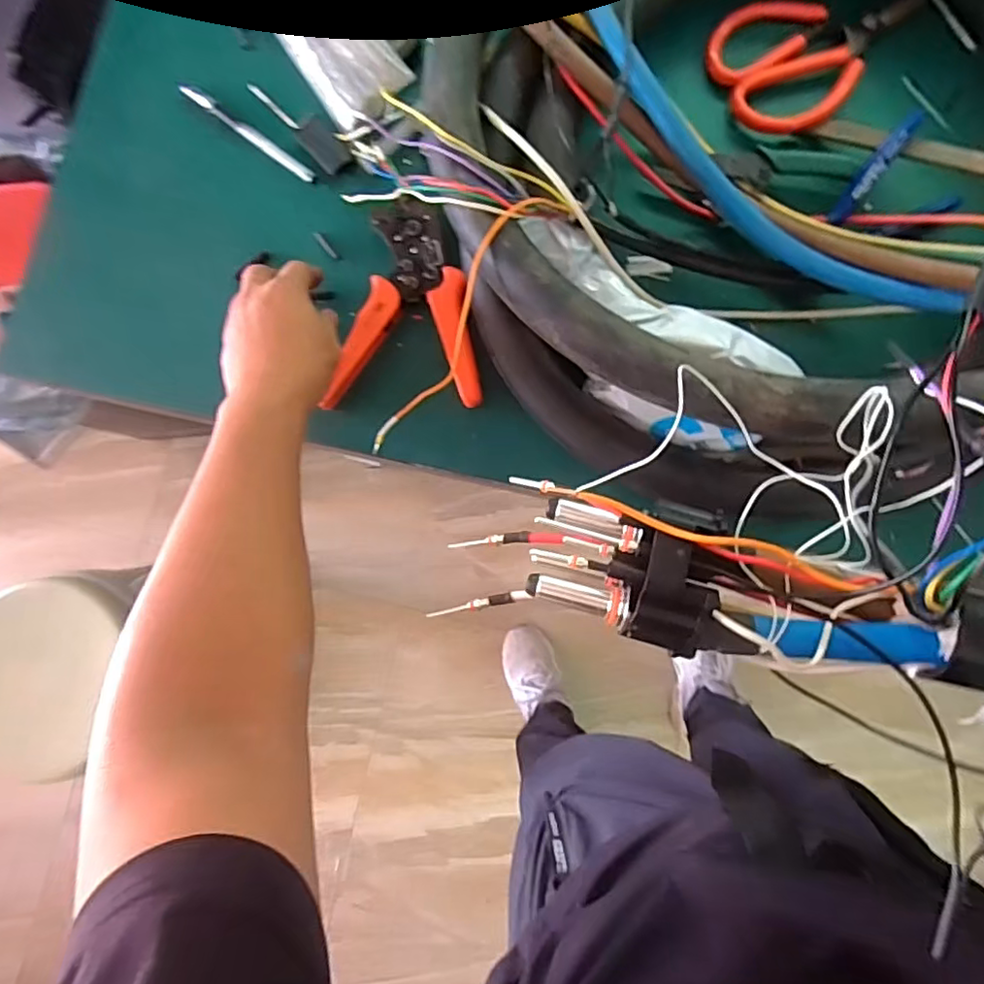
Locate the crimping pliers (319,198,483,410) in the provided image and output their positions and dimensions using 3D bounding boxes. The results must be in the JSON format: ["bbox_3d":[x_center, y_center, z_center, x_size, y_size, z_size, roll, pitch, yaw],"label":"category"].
[{"bbox_3d":[-0.065,-0.151,0.477,0.114,0.024,0.167,2,84,4],"label":"crimping pliers"}]

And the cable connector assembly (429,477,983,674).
[{"bbox_3d":[0.140,0.039,0.250,0.301,0.053,0.070,7,84,4],"label":"cable connector assembly"}]

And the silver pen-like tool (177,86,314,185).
[{"bbox_3d":[-0.206,-0.303,0.518,0.147,0.005,0.012,38,87,7],"label":"silver pen-like tool"}]

